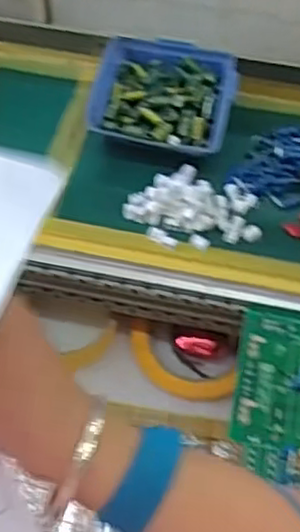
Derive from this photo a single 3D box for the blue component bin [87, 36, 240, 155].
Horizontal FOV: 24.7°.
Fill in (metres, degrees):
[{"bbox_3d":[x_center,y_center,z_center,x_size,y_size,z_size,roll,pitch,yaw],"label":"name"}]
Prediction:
[{"bbox_3d":[0.011,-0.131,0.536,0.104,0.039,0.100,9,60,5],"label":"blue component bin"}]

